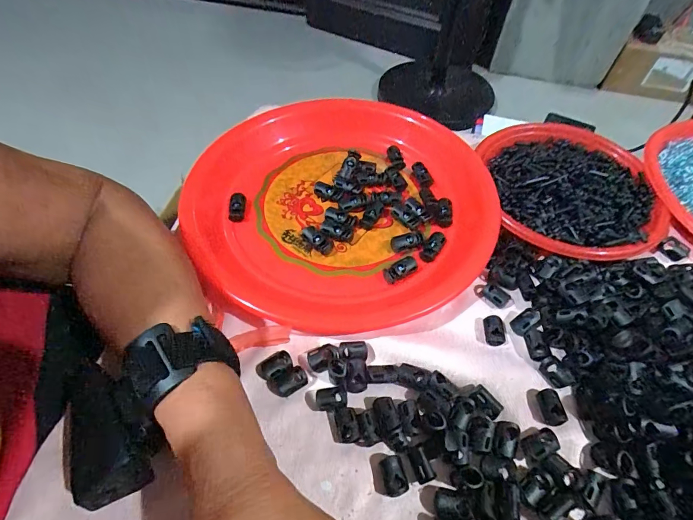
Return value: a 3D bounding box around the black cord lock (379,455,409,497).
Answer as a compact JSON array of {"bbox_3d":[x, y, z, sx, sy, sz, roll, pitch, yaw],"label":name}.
[{"bbox_3d":[0.027,0.124,0.216,0.013,0.010,0.019,-11,55,-10],"label":"black cord lock"}]

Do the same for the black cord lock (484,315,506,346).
[{"bbox_3d":[0.107,0.051,0.271,0.015,0.007,0.020,2,54,-1],"label":"black cord lock"}]

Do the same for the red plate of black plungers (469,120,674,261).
[{"bbox_3d":[0.197,-0.064,0.334,0.135,0.026,0.149,-1,54,-3],"label":"red plate of black plungers"}]

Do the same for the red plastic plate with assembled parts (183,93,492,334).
[{"bbox_3d":[-0.004,-0.053,0.328,0.245,0.027,0.254,0,54,0],"label":"red plastic plate with assembled parts"}]

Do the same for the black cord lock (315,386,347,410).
[{"bbox_3d":[-0.010,0.089,0.241,0.020,0.008,0.015,-7,54,-7],"label":"black cord lock"}]

